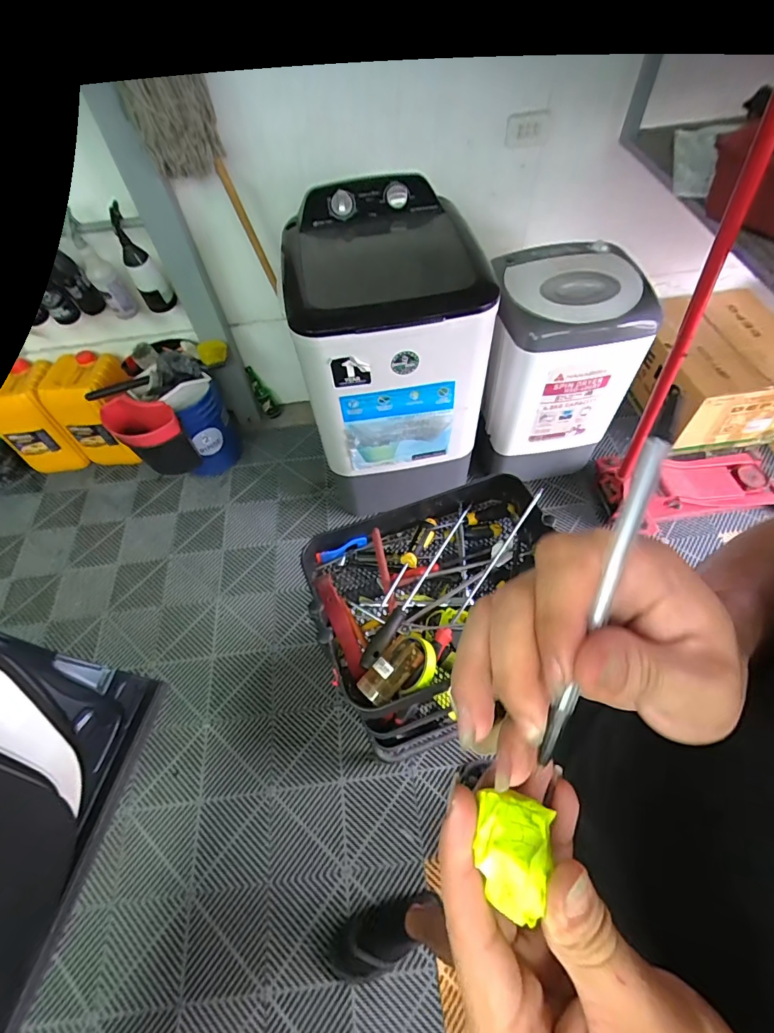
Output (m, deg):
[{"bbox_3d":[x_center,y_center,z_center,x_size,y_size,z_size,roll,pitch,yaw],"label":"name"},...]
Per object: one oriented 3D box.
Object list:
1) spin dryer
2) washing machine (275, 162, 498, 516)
[{"bbox_3d":[0.549,-0.472,1.499,0.445,0.646,0.387,3,57,4],"label":"spin dryer"},{"bbox_3d":[0.013,-0.459,1.405,0.490,0.820,0.495,-8,57,-3],"label":"washing machine"}]

